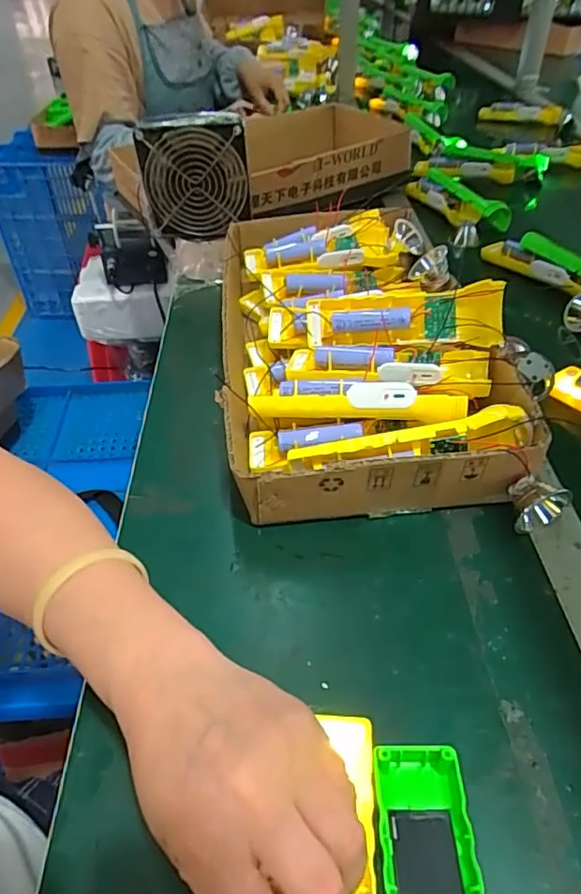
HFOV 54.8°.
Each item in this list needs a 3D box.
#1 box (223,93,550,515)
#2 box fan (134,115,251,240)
[{"bbox_3d":[0.049,-0.118,0.537,0.228,0.091,0.422,-6,43,-4],"label":"box"},{"bbox_3d":[-0.109,-0.305,0.645,0.120,0.123,0.033,-4,43,-2],"label":"box fan"}]

